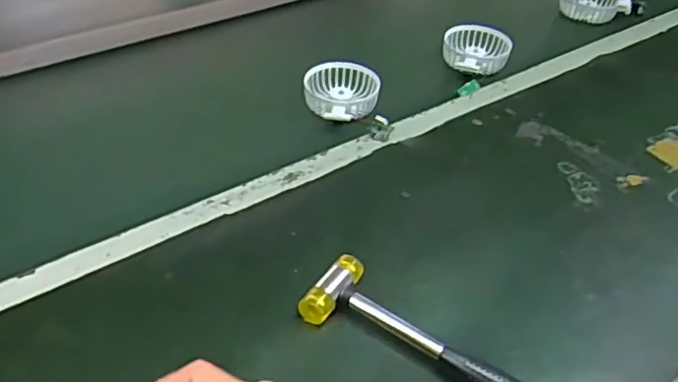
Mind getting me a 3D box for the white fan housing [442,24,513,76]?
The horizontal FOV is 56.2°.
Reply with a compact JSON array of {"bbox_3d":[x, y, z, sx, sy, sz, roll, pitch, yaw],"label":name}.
[{"bbox_3d":[0.184,-0.189,0.852,0.090,0.034,0.090,11,41,8],"label":"white fan housing"}]

